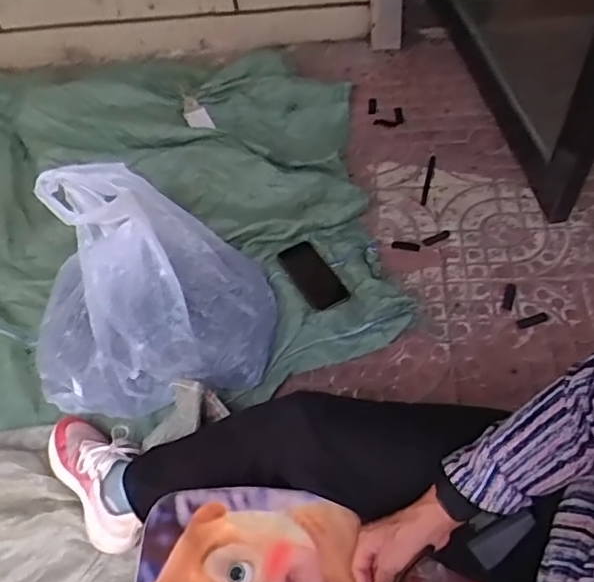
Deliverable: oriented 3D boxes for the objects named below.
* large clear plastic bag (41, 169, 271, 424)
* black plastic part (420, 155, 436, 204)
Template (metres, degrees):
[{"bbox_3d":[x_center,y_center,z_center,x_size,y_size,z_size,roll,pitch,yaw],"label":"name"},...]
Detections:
[{"bbox_3d":[-0.257,-0.004,0.971,0.402,0.205,0.375,1,56,8],"label":"large clear plastic bag"},{"bbox_3d":[0.293,-0.250,1.257,0.016,0.011,0.151,10,58,14],"label":"black plastic part"}]

